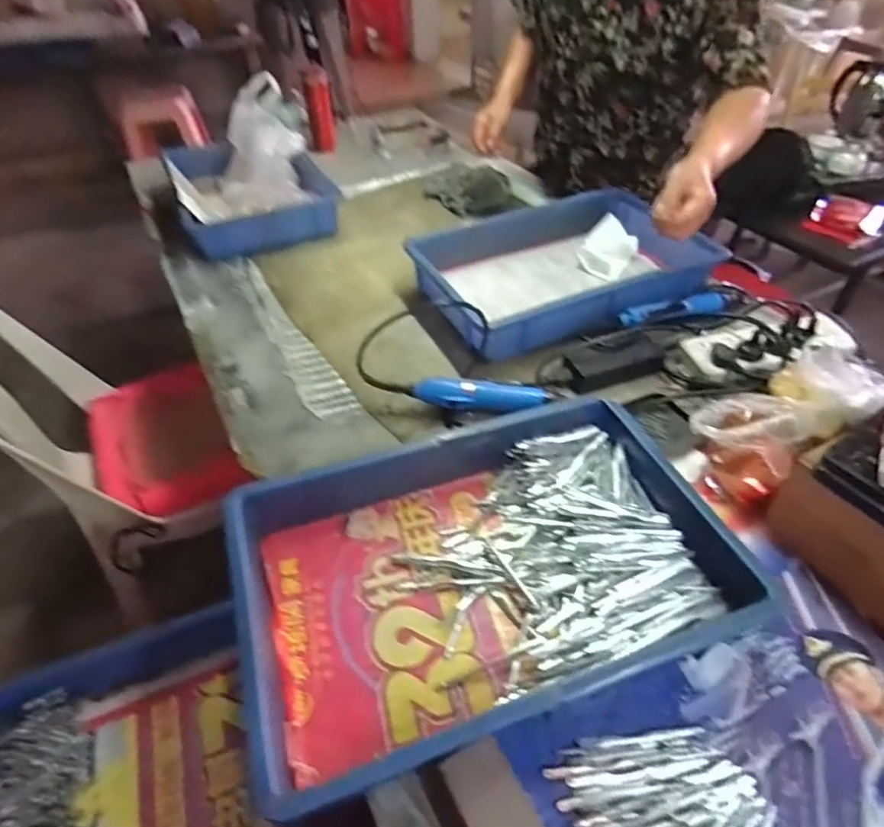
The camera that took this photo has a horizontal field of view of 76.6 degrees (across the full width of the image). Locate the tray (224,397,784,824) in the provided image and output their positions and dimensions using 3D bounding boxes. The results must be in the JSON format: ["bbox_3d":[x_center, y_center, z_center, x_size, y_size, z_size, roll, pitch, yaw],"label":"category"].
[{"bbox_3d":[0.038,0.143,0.525,0.421,0.079,0.269,-14,45,-15],"label":"tray"}]

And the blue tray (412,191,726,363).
[{"bbox_3d":[0.193,-0.235,0.918,0.464,0.089,0.312,-19,46,-19],"label":"blue tray"}]

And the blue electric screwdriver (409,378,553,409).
[{"bbox_3d":[0.050,-0.021,0.721,0.174,0.034,0.041,4,43,4],"label":"blue electric screwdriver"}]

